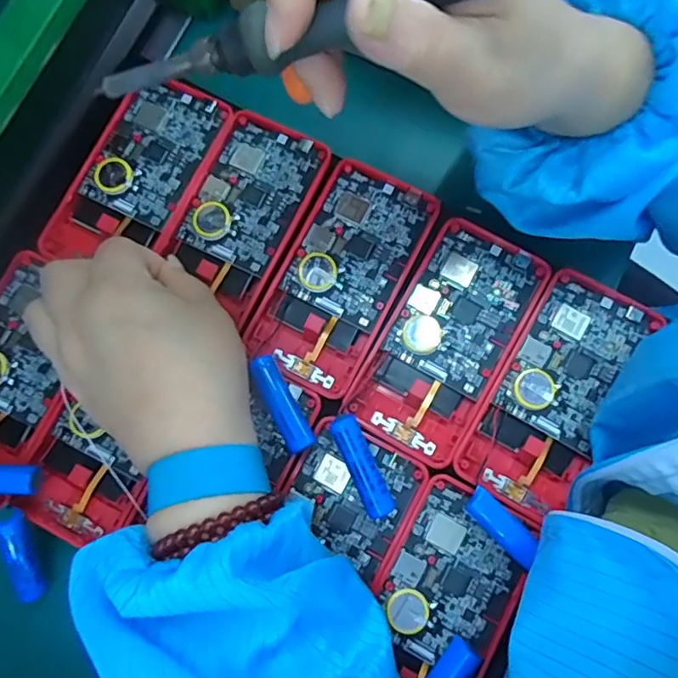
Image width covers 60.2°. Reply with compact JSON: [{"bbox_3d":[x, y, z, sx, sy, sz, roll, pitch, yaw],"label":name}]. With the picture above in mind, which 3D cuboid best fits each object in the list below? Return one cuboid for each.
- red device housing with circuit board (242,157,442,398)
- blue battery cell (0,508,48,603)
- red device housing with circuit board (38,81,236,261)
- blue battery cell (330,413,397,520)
[{"bbox_3d":[0.001,-0.035,0.316,0.062,0.013,0.119,28,79,5],"label":"red device housing with circuit board"},{"bbox_3d":[-0.160,0.111,0.296,0.015,0.012,0.050,-4,112,-2],"label":"blue battery cell"},{"bbox_3d":[-0.112,-0.091,0.332,0.062,0.014,0.117,26,79,5],"label":"red device housing with circuit board"},{"bbox_3d":[0.011,0.062,0.288,0.014,0.015,0.050,-23,87,-6],"label":"blue battery cell"}]

